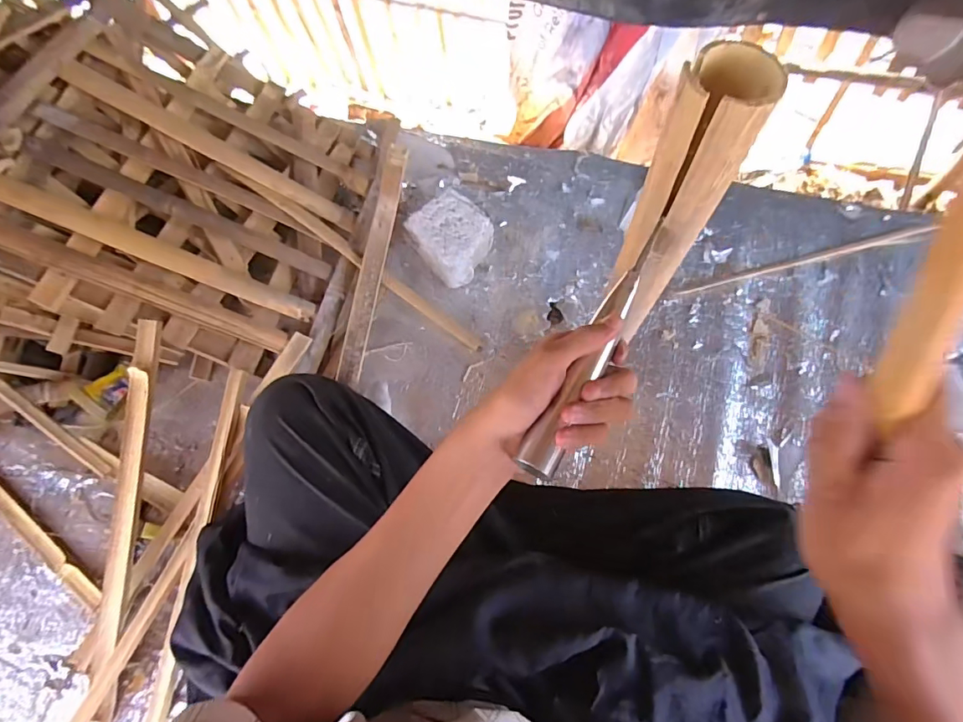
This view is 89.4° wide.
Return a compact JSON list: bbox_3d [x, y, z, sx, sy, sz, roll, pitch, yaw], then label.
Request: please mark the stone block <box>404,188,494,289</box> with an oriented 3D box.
[{"bbox_3d":[-0.050,-0.204,0.837,0.118,0.084,0.123,-43,73,-12],"label":"stone block"}]

